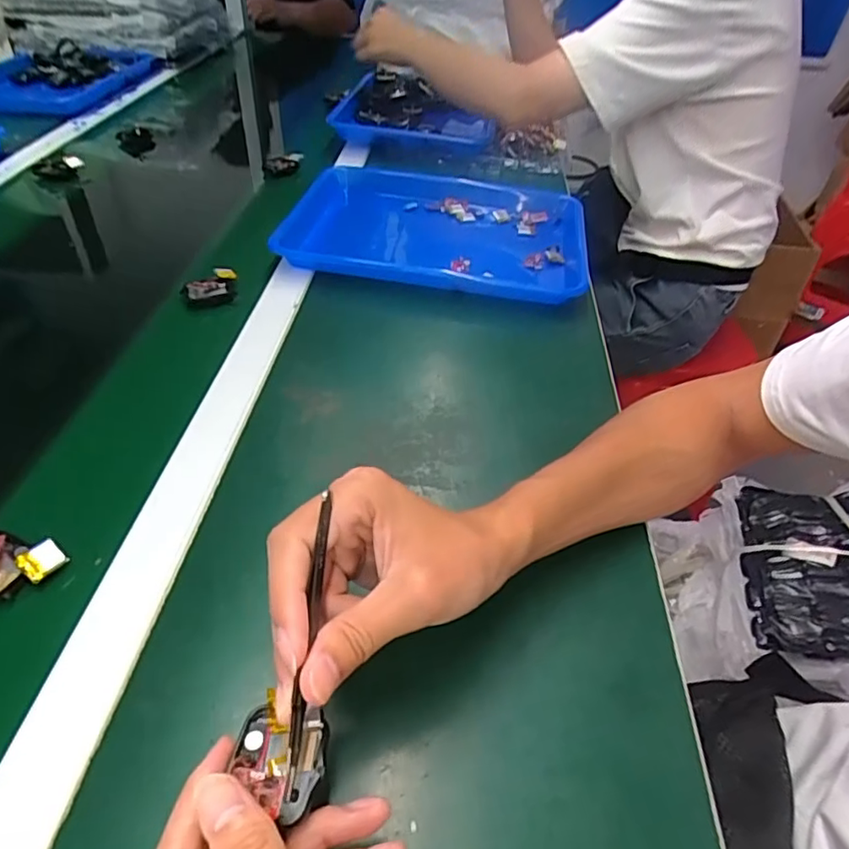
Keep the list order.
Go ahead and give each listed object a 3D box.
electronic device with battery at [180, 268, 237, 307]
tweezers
[{"bbox_3d":[-0.211,-0.134,0.574,0.054,0.028,0.024,-22,49,-25],"label":"electronic device with battery"},{"bbox_3d":[-0.047,0.087,0.235,0.005,0.014,0.113,5,71,1],"label":"tweezers"}]

